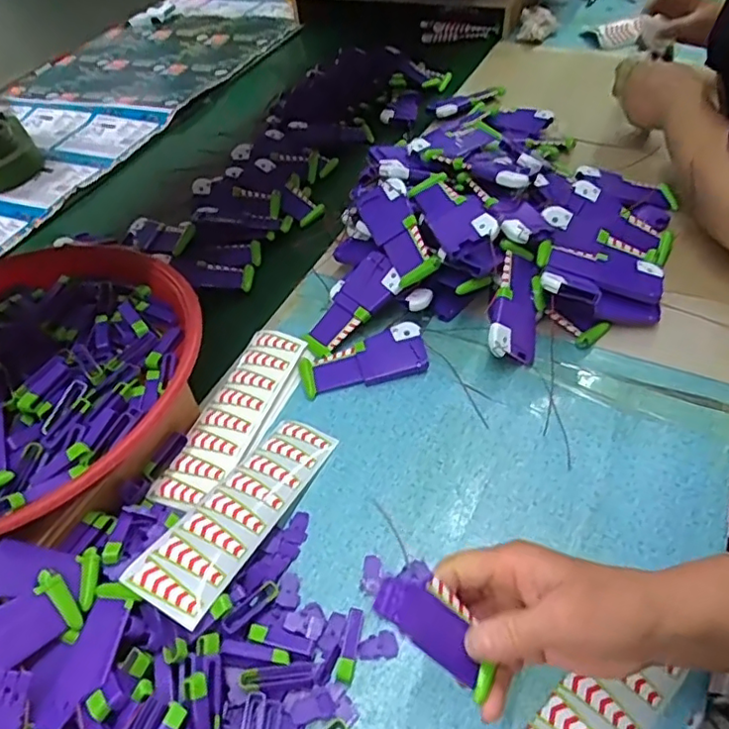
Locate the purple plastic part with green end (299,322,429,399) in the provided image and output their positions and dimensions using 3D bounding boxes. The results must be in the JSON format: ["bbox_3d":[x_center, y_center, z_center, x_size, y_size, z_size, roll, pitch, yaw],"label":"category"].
[{"bbox_3d":[-0.001,-0.003,0.562,0.117,0.024,0.048,-13,48,-5],"label":"purple plastic part with green end"}]

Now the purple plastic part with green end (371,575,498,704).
[{"bbox_3d":[0.040,0.139,0.319,0.008,0.082,0.032,-23,25,54],"label":"purple plastic part with green end"}]

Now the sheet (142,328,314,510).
[{"bbox_3d":[-0.113,0.046,0.536,0.063,0.018,0.192,15,52,20],"label":"sheet"}]

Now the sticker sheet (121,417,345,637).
[{"bbox_3d":[-0.090,0.106,0.457,0.057,0.008,0.192,29,42,13],"label":"sticker sheet"}]

